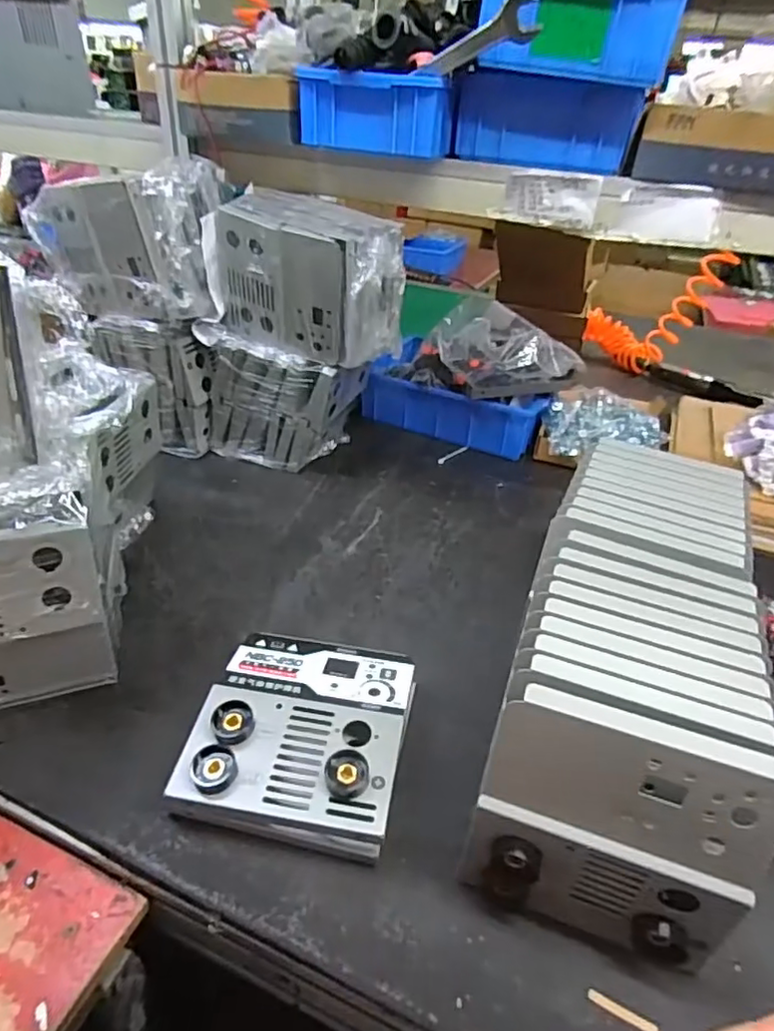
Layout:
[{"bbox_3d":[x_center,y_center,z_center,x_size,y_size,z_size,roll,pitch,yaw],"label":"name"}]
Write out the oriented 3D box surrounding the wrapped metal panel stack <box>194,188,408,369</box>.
[{"bbox_3d":[-0.097,-0.296,0.770,0.218,0.161,0.142,17,37,19],"label":"wrapped metal panel stack"}]

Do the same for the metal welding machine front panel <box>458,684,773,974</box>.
[{"bbox_3d":[0.137,0.192,0.357,0.157,0.168,0.046,15,36,16],"label":"metal welding machine front panel"}]

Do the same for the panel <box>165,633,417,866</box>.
[{"bbox_3d":[-0.063,0.167,0.481,0.152,0.056,0.163,9,35,8],"label":"panel"}]

